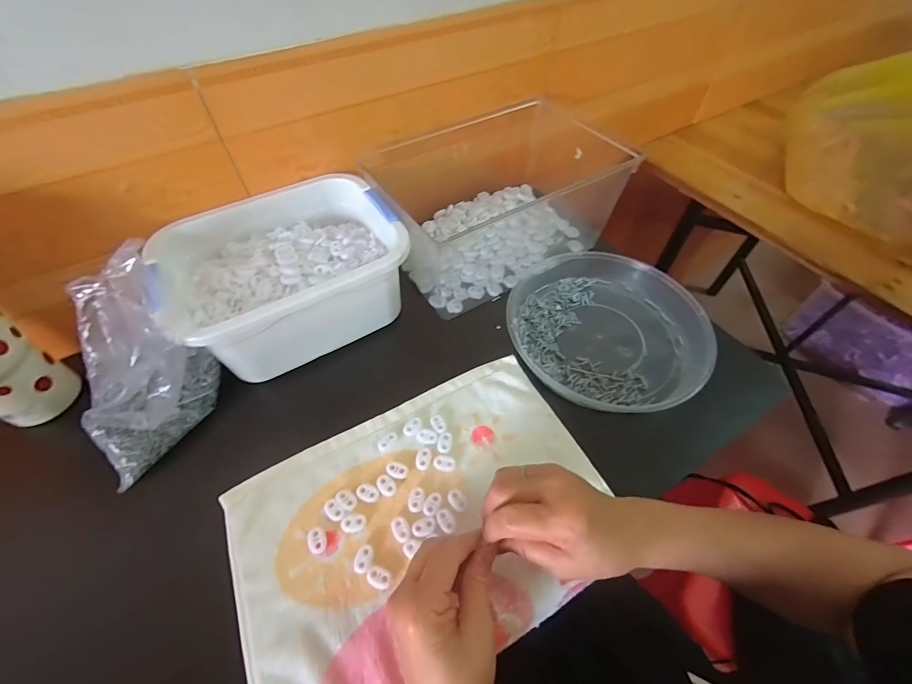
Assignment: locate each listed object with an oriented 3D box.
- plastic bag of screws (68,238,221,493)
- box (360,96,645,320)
[{"bbox_3d":[-0.317,0.021,0.372,0.123,0.140,0.152,-29,60,-19],"label":"plastic bag of screws"},{"bbox_3d":[0.062,-0.214,0.554,0.326,0.119,0.238,-26,59,-17],"label":"box"}]

